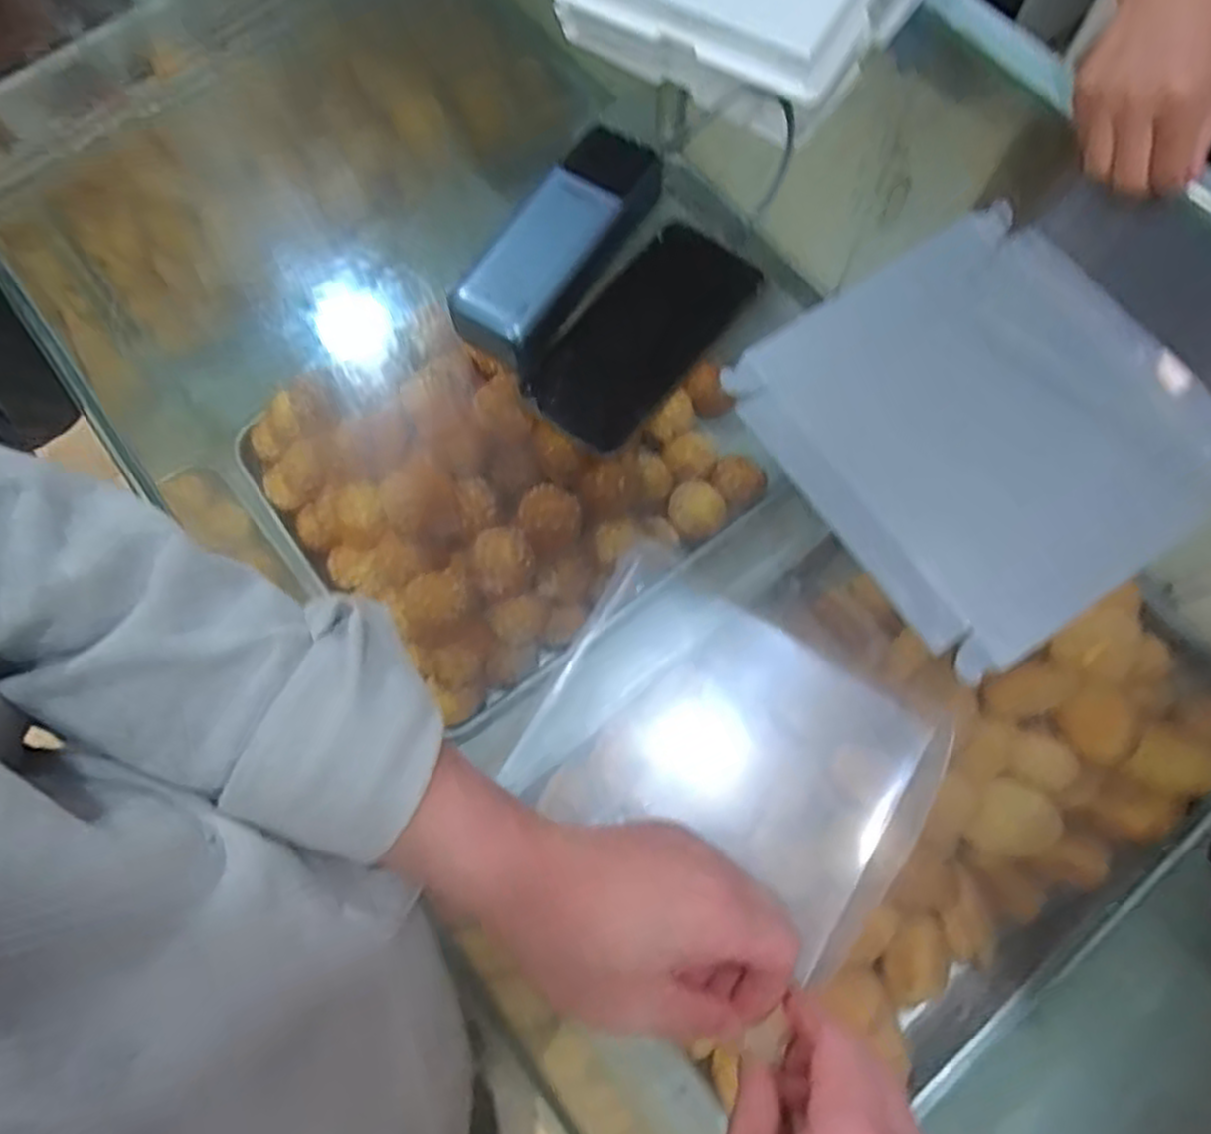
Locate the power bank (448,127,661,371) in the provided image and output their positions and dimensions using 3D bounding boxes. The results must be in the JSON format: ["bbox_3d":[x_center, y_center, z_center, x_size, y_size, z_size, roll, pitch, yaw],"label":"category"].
[{"bbox_3d":[-0.029,-0.187,0.460,0.053,0.032,0.148,34,75,12],"label":"power bank"}]

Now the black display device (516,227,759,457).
[{"bbox_3d":[0.024,-0.142,0.469,0.075,0.016,0.156,37,76,13],"label":"black display device"}]

